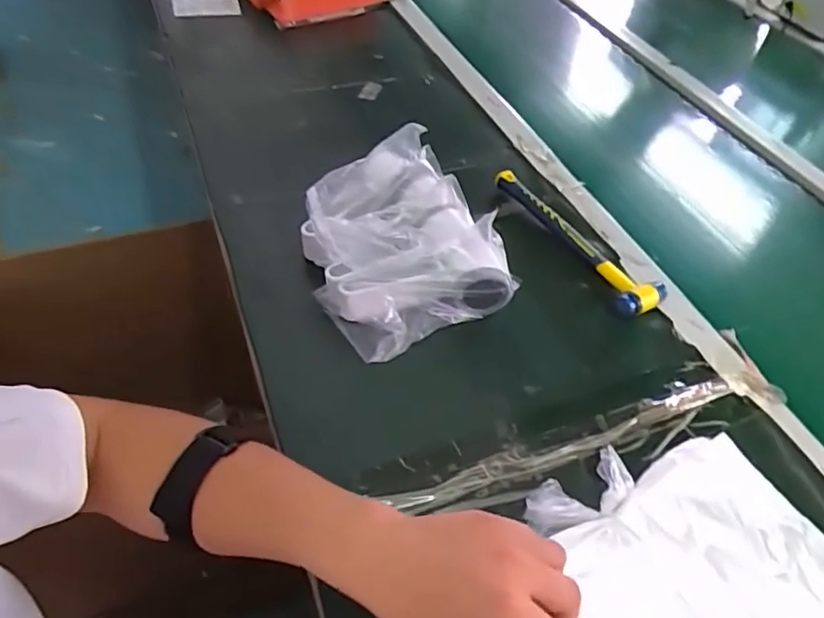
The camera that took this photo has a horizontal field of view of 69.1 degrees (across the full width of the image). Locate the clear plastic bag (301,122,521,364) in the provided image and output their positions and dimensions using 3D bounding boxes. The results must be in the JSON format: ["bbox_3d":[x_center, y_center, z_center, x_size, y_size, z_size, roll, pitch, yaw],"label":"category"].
[{"bbox_3d":[-0.024,-0.073,0.619,0.178,0.085,0.230,-18,52,-19],"label":"clear plastic bag"}]

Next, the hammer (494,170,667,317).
[{"bbox_3d":[0.185,-0.084,0.672,0.057,0.027,0.238,-19,52,-20],"label":"hammer"}]

